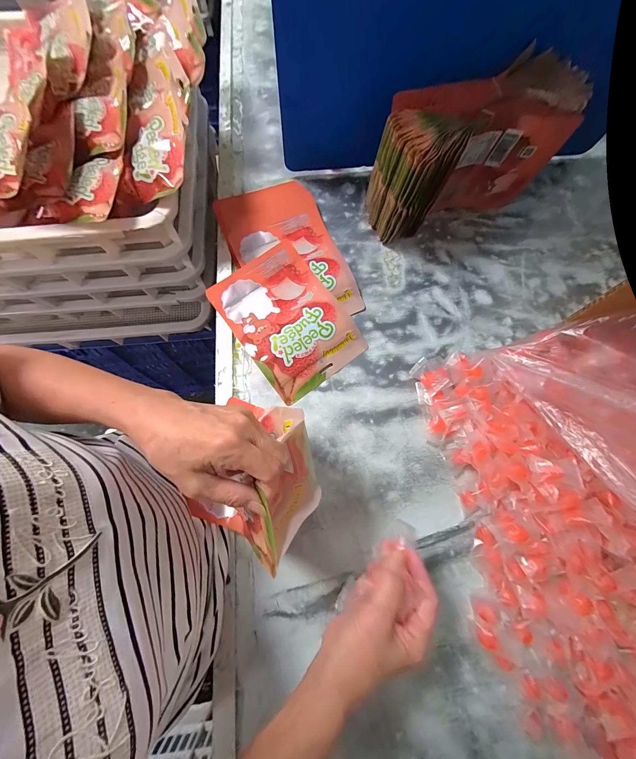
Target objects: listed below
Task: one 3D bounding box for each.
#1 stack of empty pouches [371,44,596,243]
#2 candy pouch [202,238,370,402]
[{"bbox_3d":[0.229,-0.341,0.459,0.281,0.166,0.114,-21,74,-7],"label":"stack of empty pouches"},{"bbox_3d":[-0.046,-0.090,0.444,0.153,0.035,0.210,-36,77,-11],"label":"candy pouch"}]

